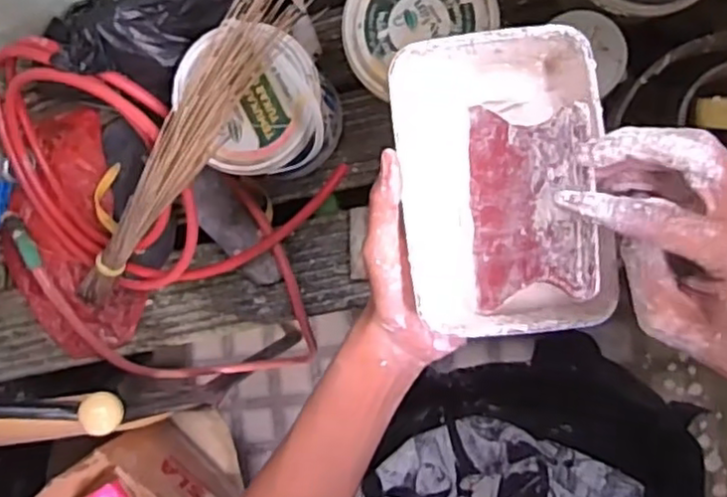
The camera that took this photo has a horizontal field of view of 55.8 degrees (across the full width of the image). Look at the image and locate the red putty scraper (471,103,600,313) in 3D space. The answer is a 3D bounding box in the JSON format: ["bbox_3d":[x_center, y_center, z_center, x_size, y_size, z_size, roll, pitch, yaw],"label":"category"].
[{"bbox_3d":[0.089,-0.022,0.376,0.004,0.092,0.111,-4,93,-31],"label":"red putty scraper"}]

